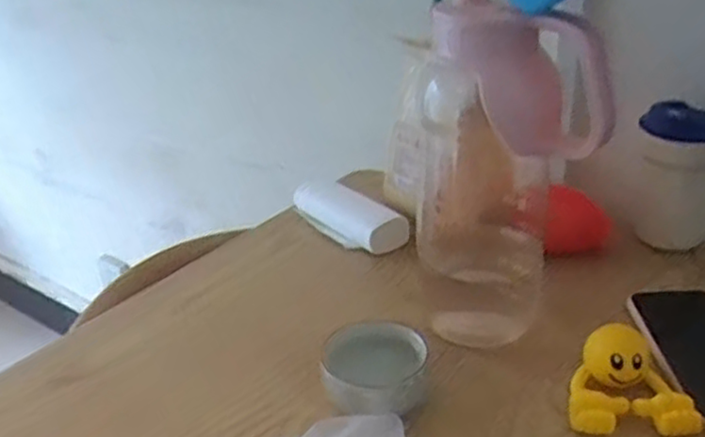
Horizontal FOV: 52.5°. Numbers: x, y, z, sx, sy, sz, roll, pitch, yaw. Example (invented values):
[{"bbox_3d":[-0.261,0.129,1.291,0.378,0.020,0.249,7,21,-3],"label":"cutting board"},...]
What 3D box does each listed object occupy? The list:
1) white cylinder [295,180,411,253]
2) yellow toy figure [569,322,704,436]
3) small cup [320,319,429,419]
[{"bbox_3d":[-0.006,-0.003,0.824,0.063,0.045,0.188,-19,32,-31],"label":"white cylinder"},{"bbox_3d":[0.210,0.122,0.542,0.085,0.049,0.077,2,27,8],"label":"yellow toy figure"},{"bbox_3d":[0.017,0.120,0.552,0.077,0.044,0.084,-1,27,1],"label":"small cup"}]

